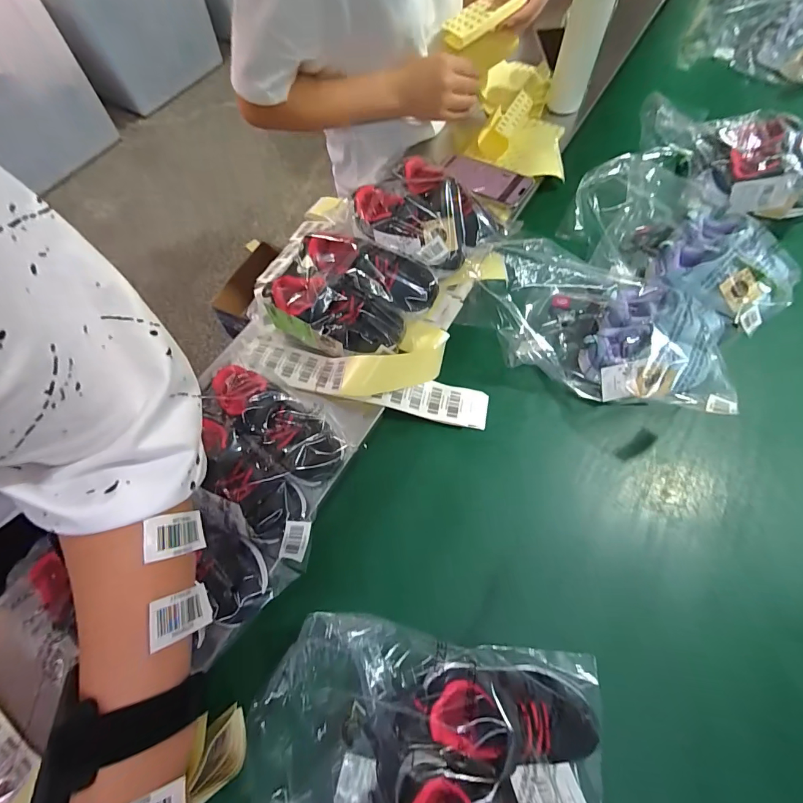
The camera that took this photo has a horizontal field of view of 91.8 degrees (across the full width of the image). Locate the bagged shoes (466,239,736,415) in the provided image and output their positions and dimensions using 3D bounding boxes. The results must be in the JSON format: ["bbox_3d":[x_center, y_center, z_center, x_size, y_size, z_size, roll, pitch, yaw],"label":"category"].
[{"bbox_3d":[0.246,-0.098,0.518,0.320,0.083,0.171,20,68,12],"label":"bagged shoes"}]

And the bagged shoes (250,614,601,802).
[{"bbox_3d":[0.018,0.301,0.356,0.331,0.092,0.163,6,65,6],"label":"bagged shoes"}]

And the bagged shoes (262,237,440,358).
[{"bbox_3d":[-0.072,-0.136,0.513,0.211,0.093,0.129,16,67,10],"label":"bagged shoes"}]

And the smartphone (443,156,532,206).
[{"bbox_3d":[0.136,-0.361,0.634,0.144,0.008,0.074,26,69,15],"label":"smartphone"}]

